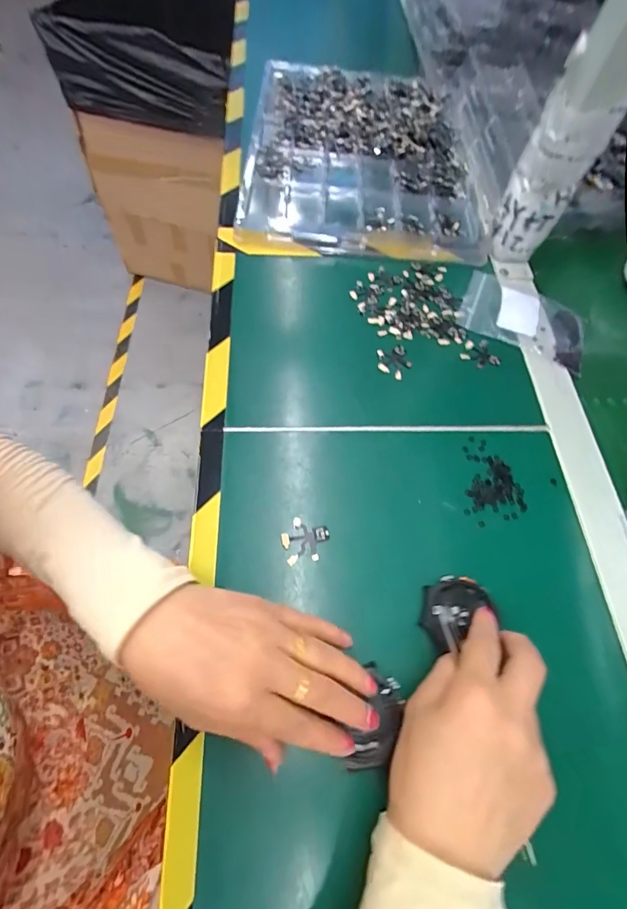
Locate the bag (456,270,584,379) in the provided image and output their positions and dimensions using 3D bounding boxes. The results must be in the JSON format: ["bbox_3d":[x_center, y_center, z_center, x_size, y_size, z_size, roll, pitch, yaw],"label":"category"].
[{"bbox_3d":[0.215,-0.137,0.415,0.127,0.014,0.090,24,65,9],"label":"bag"}]

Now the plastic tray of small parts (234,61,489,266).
[{"bbox_3d":[0.059,-0.423,0.536,0.281,0.016,0.451,2,64,-2],"label":"plastic tray of small parts"}]

